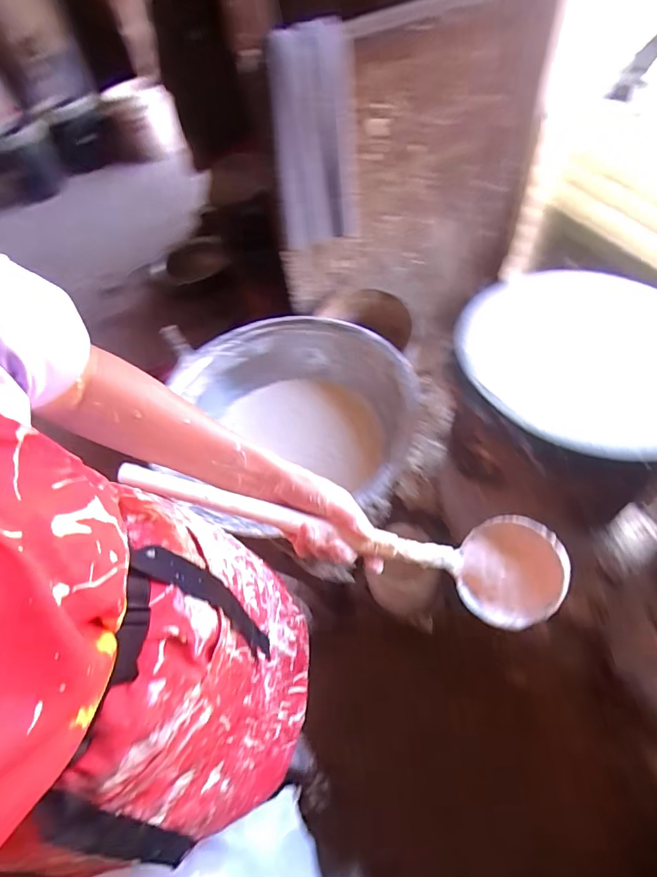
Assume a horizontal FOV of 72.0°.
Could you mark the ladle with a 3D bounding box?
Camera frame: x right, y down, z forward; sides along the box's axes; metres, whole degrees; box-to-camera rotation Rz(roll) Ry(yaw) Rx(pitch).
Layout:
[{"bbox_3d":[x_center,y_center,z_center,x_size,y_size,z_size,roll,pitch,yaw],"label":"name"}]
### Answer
[{"bbox_3d":[0.005,0.090,0.418,0.402,0.055,0.091,11,58,2],"label":"ladle"}]

